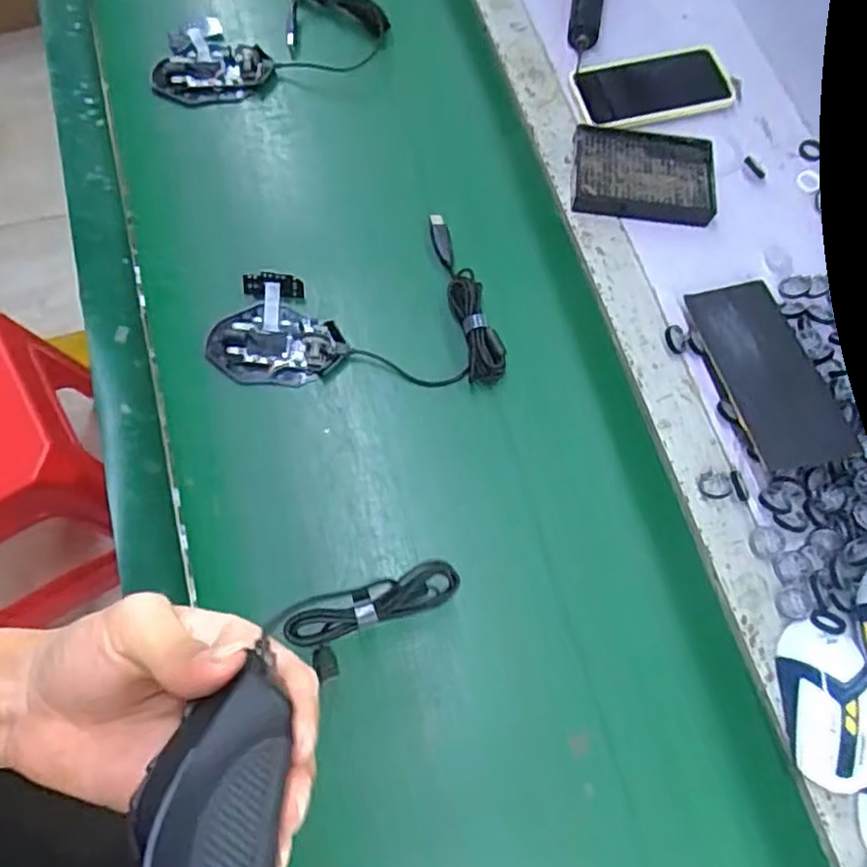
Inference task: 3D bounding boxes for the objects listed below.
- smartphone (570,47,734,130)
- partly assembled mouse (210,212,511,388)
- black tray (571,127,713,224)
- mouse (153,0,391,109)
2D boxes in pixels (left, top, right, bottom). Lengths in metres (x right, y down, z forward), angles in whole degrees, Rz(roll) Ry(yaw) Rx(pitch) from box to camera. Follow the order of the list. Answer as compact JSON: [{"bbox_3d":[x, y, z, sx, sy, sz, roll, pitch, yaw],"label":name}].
[{"bbox_3d":[0.229,-0.359,0.709,0.161,0.007,0.077,-12,71,-6],"label":"smartphone"},{"bbox_3d":[-0.071,-0.112,0.605,0.245,0.026,0.158,-5,71,-4],"label":"partly assembled mouse"},{"bbox_3d":[0.208,-0.257,0.677,0.137,0.018,0.101,5,70,0],"label":"black tray"},{"bbox_3d":[-0.167,-0.400,0.705,0.242,0.034,0.098,-28,74,-11],"label":"mouse"}]

